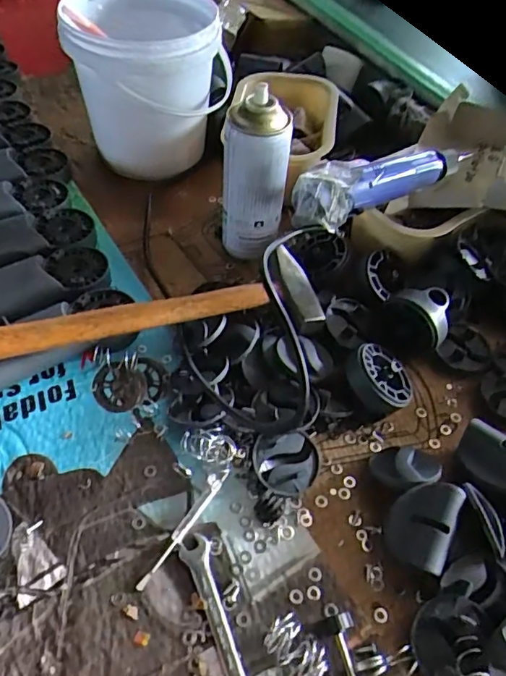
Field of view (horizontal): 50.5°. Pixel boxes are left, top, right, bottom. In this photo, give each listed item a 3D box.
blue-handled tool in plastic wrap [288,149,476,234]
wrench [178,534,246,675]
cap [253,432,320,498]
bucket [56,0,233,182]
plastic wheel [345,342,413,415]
[{"bbox_3d":[0.141,-0.166,0.558,0.272,0.044,0.055,-24,56,-36],"label":"blue-handled tool in plastic wrap"},{"bbox_3d":[-0.025,0.197,0.372,0.022,0.006,0.118,-15,54,-15],"label":"wrench"},{"bbox_3d":[0.029,0.105,0.443,0.055,0.025,0.047,-4,52,-7],"label":"cap"},{"bbox_3d":[-0.120,-0.312,0.675,0.171,0.190,0.202,5,52,0],"label":"bucket"},{"bbox_3d":[0.115,0.036,0.489,0.062,0.030,0.062,-15,67,-47],"label":"plastic wheel"}]

